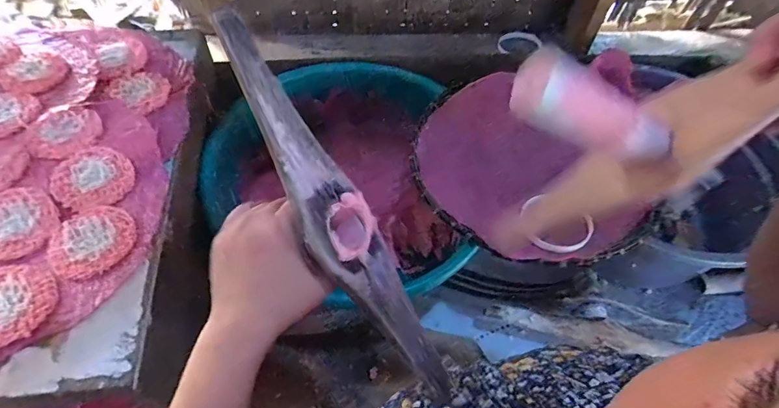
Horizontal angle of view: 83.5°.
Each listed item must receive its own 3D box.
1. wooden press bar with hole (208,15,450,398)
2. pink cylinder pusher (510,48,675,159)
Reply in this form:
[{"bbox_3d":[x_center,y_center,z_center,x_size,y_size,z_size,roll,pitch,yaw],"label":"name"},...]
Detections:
[{"bbox_3d":[-0.030,0.017,0.294,0.050,0.023,0.288,-37,108,-25],"label":"wooden press bar with hole"},{"bbox_3d":[0.118,-0.050,0.249,0.100,0.034,0.025,22,54,-14],"label":"pink cylinder pusher"}]

